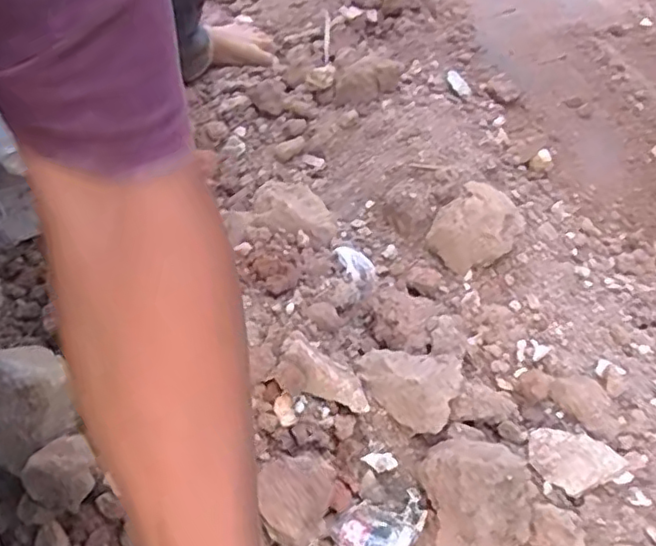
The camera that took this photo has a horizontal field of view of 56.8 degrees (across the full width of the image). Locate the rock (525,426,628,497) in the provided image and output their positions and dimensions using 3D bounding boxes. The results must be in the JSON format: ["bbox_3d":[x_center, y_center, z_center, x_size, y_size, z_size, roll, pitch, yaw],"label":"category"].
[{"bbox_3d":[0.234,0.179,0.590,0.077,0.019,0.068,-20,45,-14],"label":"rock"}]

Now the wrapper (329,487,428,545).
[{"bbox_3d":[0.051,0.235,0.566,0.084,0.014,0.058,-31,68,-18],"label":"wrapper"}]

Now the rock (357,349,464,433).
[{"bbox_3d":[0.082,0.112,0.606,0.101,0.047,0.082,7,62,0],"label":"rock"}]

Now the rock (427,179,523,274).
[{"bbox_3d":[0.177,-0.055,0.734,0.093,0.057,0.101,1,62,-3],"label":"rock"}]

